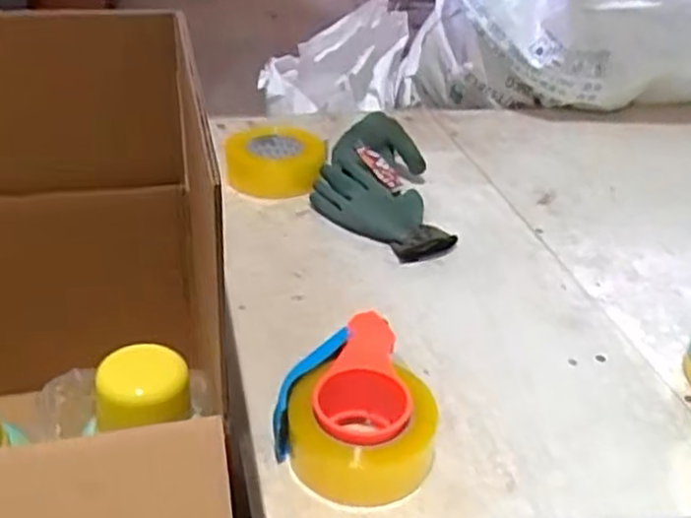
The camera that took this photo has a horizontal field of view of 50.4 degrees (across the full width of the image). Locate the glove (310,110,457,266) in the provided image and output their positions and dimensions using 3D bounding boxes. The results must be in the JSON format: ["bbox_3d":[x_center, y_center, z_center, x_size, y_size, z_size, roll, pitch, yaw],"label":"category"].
[{"bbox_3d":[0.041,-0.101,0.970,0.165,0.070,0.273,-2,33,-9],"label":"glove"}]

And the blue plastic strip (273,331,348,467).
[{"bbox_3d":[-0.034,0.107,0.619,0.022,0.037,0.122,20,64,24],"label":"blue plastic strip"}]

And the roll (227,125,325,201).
[{"bbox_3d":[-0.099,-0.138,1.040,0.132,0.060,0.132,3,32,-2],"label":"roll"}]

